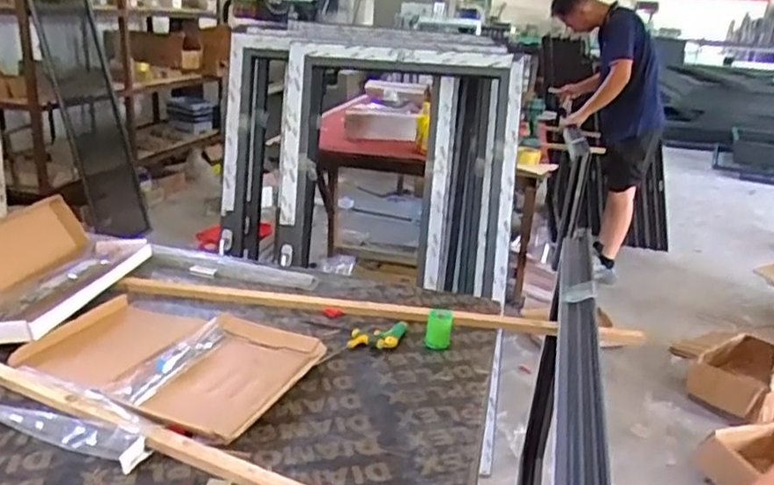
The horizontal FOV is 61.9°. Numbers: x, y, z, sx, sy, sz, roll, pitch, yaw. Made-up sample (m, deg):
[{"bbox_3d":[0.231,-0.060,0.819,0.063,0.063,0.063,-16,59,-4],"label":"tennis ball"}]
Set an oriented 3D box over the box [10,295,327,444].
[{"bbox_3d":[-0.340,0.176,1.039,0.388,0.032,0.296,13,22,18],"label":"box"}]

